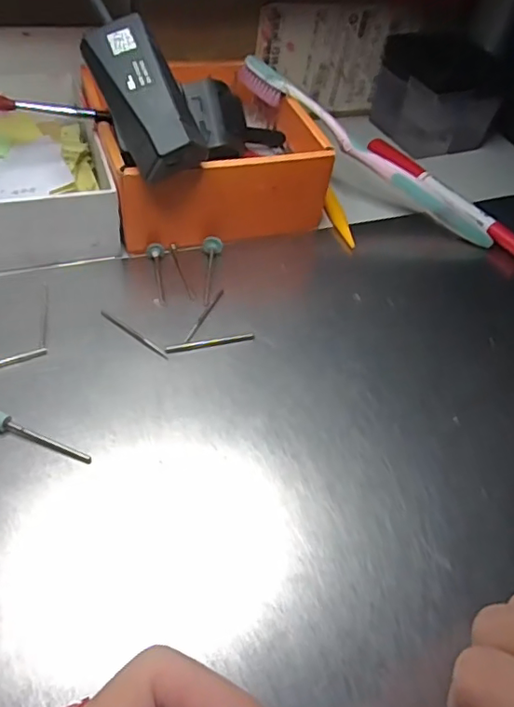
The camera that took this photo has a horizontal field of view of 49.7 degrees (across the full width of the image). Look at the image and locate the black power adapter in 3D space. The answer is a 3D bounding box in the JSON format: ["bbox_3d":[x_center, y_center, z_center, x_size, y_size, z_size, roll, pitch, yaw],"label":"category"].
[{"bbox_3d":[-0.051,-0.117,0.252,0.033,0.024,0.069,-27,91,-21],"label":"black power adapter"}]

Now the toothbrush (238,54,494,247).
[{"bbox_3d":[0.068,-0.122,0.341,0.184,0.015,0.013,36,58,-3],"label":"toothbrush"}]

